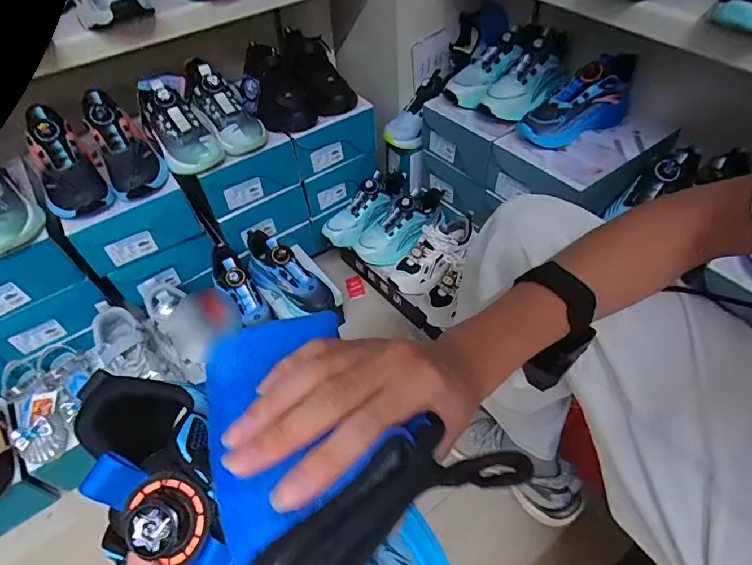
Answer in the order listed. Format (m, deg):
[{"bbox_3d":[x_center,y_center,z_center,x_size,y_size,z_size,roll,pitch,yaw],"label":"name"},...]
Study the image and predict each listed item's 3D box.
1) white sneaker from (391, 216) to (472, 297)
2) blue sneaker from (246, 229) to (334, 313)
[{"bbox_3d":[0.135,-0.075,0.987,0.110,0.109,0.240,35,75,28],"label":"white sneaker"},{"bbox_3d":[-0.200,-0.027,0.964,0.243,0.111,0.079,31,59,26],"label":"blue sneaker"}]

